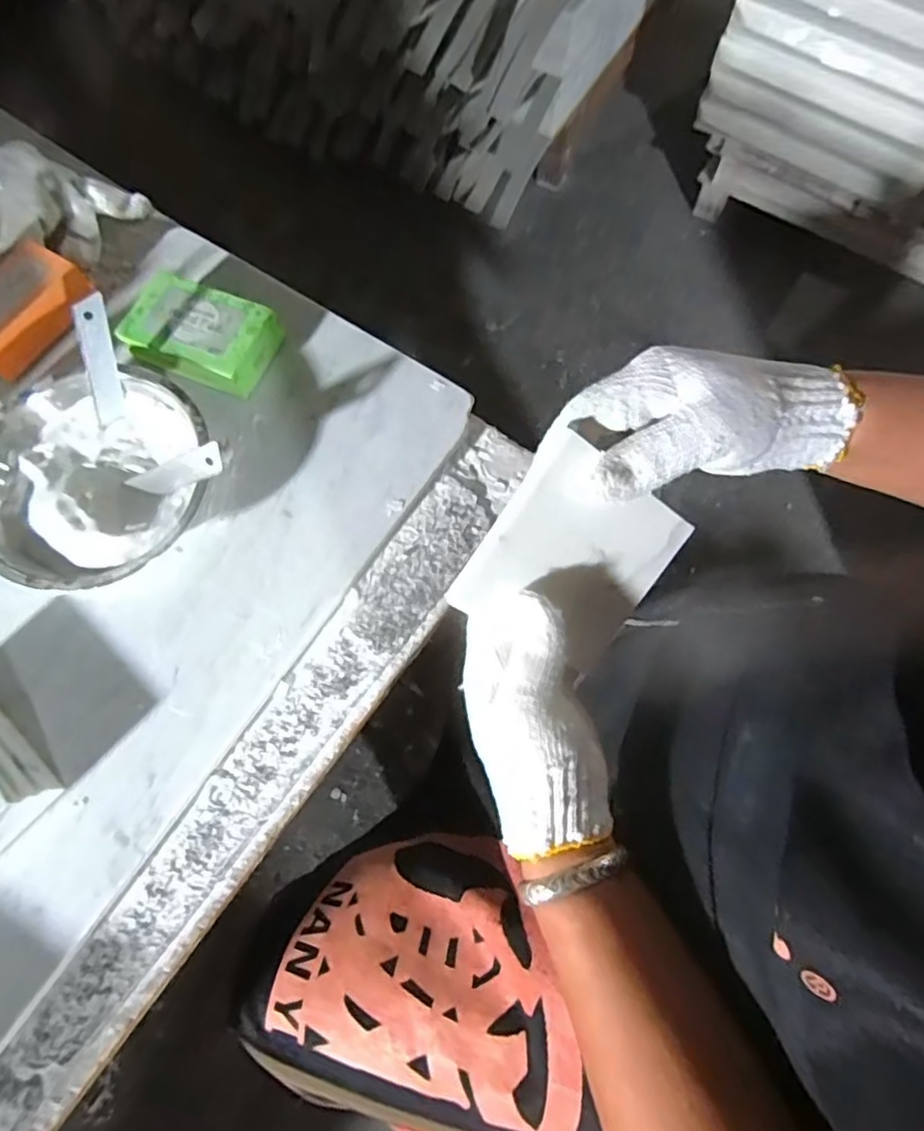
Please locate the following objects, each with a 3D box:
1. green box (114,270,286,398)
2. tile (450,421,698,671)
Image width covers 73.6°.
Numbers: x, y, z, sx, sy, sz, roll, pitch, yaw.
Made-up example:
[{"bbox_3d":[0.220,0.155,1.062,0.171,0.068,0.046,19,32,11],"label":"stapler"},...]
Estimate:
[{"bbox_3d":[-0.183,-0.162,0.435,0.094,0.030,0.060,21,73,7],"label":"green box"},{"bbox_3d":[0.059,-0.003,0.317,0.099,0.006,0.097,31,97,-27],"label":"tile"}]

